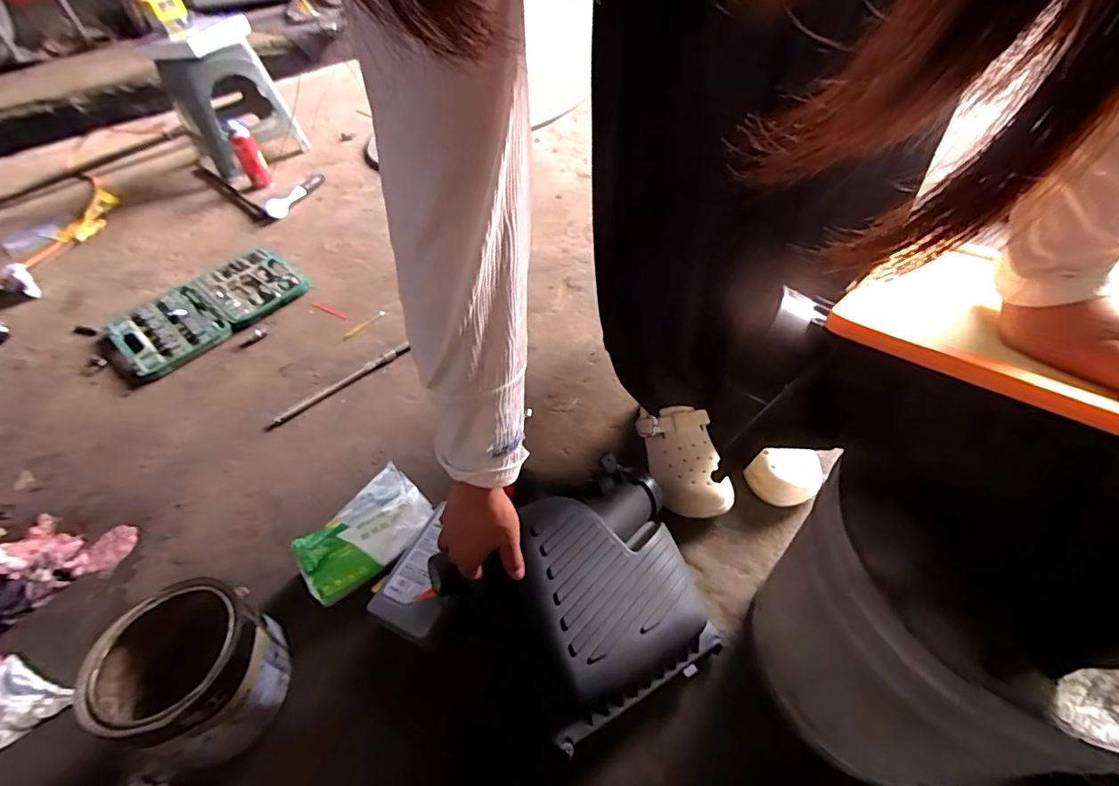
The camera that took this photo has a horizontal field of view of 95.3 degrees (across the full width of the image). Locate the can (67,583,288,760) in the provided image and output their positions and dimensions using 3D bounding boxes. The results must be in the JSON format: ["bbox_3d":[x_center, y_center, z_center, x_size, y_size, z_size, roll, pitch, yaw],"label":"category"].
[{"bbox_3d":[-0.426,0.328,0.607,0.180,0.156,0.159,17,52,19],"label":"can"}]

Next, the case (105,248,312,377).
[{"bbox_3d":[-0.803,-0.199,1.175,0.249,0.032,0.392,28,57,27],"label":"case"}]

